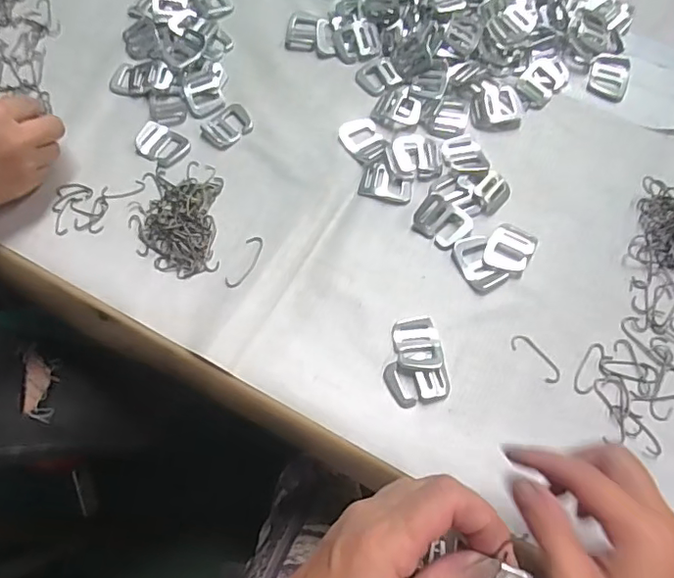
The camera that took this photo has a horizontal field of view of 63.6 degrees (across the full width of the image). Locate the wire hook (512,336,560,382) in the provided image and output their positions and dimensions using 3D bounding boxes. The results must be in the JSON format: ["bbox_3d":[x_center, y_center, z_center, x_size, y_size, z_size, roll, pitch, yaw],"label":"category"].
[{"bbox_3d":[0.149,0.052,0.407,0.015,0.004,0.044,-38,72,-12],"label":"wire hook"}]

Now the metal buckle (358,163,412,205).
[{"bbox_3d":[0.043,-0.092,0.468,0.044,0.004,0.032,15,70,8],"label":"metal buckle"}]

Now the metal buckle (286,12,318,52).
[{"bbox_3d":[-0.035,-0.258,0.541,0.031,0.006,0.047,0,68,2],"label":"metal buckle"}]

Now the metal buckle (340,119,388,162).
[{"bbox_3d":[0.023,-0.136,0.486,0.036,0.007,0.047,-27,70,-9],"label":"metal buckle"}]

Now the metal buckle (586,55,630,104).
[{"bbox_3d":[0.252,-0.197,0.504,0.034,0.006,0.051,17,70,9],"label":"metal buckle"}]

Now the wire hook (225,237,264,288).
[{"bbox_3d":[-0.075,-0.022,0.442,0.017,0.004,0.050,21,71,10],"label":"wire hook"}]

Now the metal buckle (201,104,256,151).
[{"bbox_3d":[-0.098,-0.149,0.495,0.048,0.004,0.034,-43,73,-14],"label":"metal buckle"}]

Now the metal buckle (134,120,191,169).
[{"bbox_3d":[-0.159,-0.130,0.489,0.048,0.005,0.034,30,72,13],"label":"metal buckle"}]

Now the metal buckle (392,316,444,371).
[{"bbox_3d":[0.061,0.041,0.410,0.034,0.012,0.045,-9,68,-1],"label":"metal buckle"}]

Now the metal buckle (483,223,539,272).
[{"bbox_3d":[0.140,-0.033,0.439,0.035,0.010,0.041,32,73,14],"label":"metal buckle"}]

